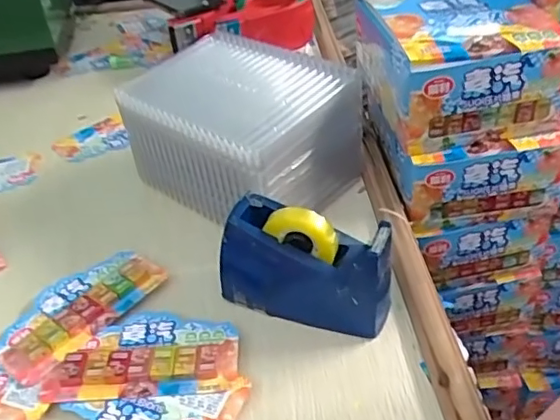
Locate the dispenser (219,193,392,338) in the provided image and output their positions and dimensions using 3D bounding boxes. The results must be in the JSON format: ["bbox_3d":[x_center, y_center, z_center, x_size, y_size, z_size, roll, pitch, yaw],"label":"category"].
[{"bbox_3d":[0.019,0.041,0.469,0.138,0.090,0.054,12,41,20],"label":"dispenser"}]

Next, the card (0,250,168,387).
[{"bbox_3d":[-0.174,0.080,0.500,0.079,0.014,0.145,25,47,32],"label":"card"}]

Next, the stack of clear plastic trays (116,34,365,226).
[{"bbox_3d":[-0.041,-0.078,0.598,0.201,0.124,0.156,25,47,33],"label":"stack of clear plastic trays"}]

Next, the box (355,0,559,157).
[{"bbox_3d":[0.175,-0.154,0.592,0.156,0.098,0.184,-8,38,-4],"label":"box"}]

